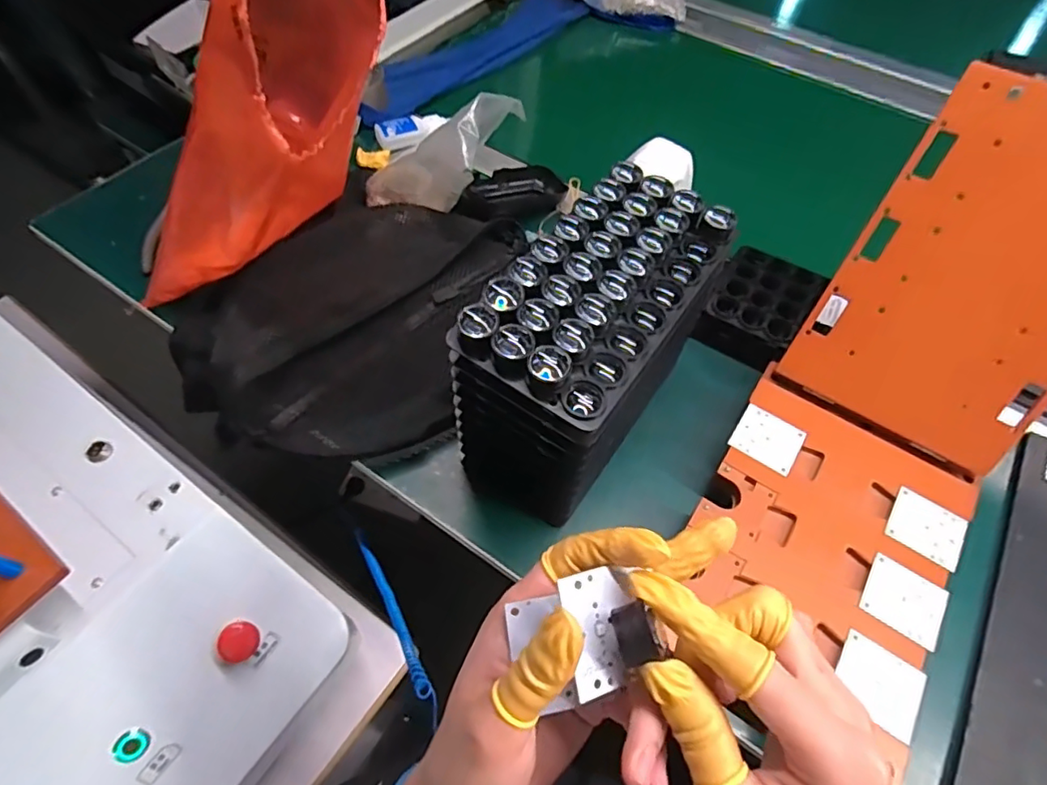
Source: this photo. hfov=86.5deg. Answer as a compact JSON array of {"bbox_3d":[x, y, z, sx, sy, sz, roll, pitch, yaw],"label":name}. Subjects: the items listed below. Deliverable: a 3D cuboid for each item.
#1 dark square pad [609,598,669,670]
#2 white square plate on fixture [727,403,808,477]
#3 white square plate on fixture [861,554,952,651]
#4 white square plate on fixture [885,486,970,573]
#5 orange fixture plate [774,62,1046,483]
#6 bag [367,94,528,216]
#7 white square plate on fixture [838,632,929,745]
[{"bbox_3d":[0.041,0.088,0.203,0.014,0.007,0.020,-21,80,7],"label":"dark square pad"},{"bbox_3d":[0.187,0.035,0.425,0.047,0.004,0.044,30,62,17],"label":"white square plate on fixture"},{"bbox_3d":[0.250,0.135,0.364,0.046,0.004,0.045,30,62,17],"label":"white square plate on fixture"},{"bbox_3d":[0.283,0.094,0.391,0.046,0.004,0.042,33,63,18],"label":"white square plate on fixture"},{"bbox_3d":[0.310,-0.076,0.379,0.157,0.231,0.005,31,23,17],"label":"orange fixture plate"},{"bbox_3d":[-0.079,-0.215,0.528,0.160,0.058,0.088,-15,47,40],"label":"bag"},{"bbox_3d":[0.216,0.177,0.337,0.046,0.004,0.044,29,62,16],"label":"white square plate on fixture"}]

